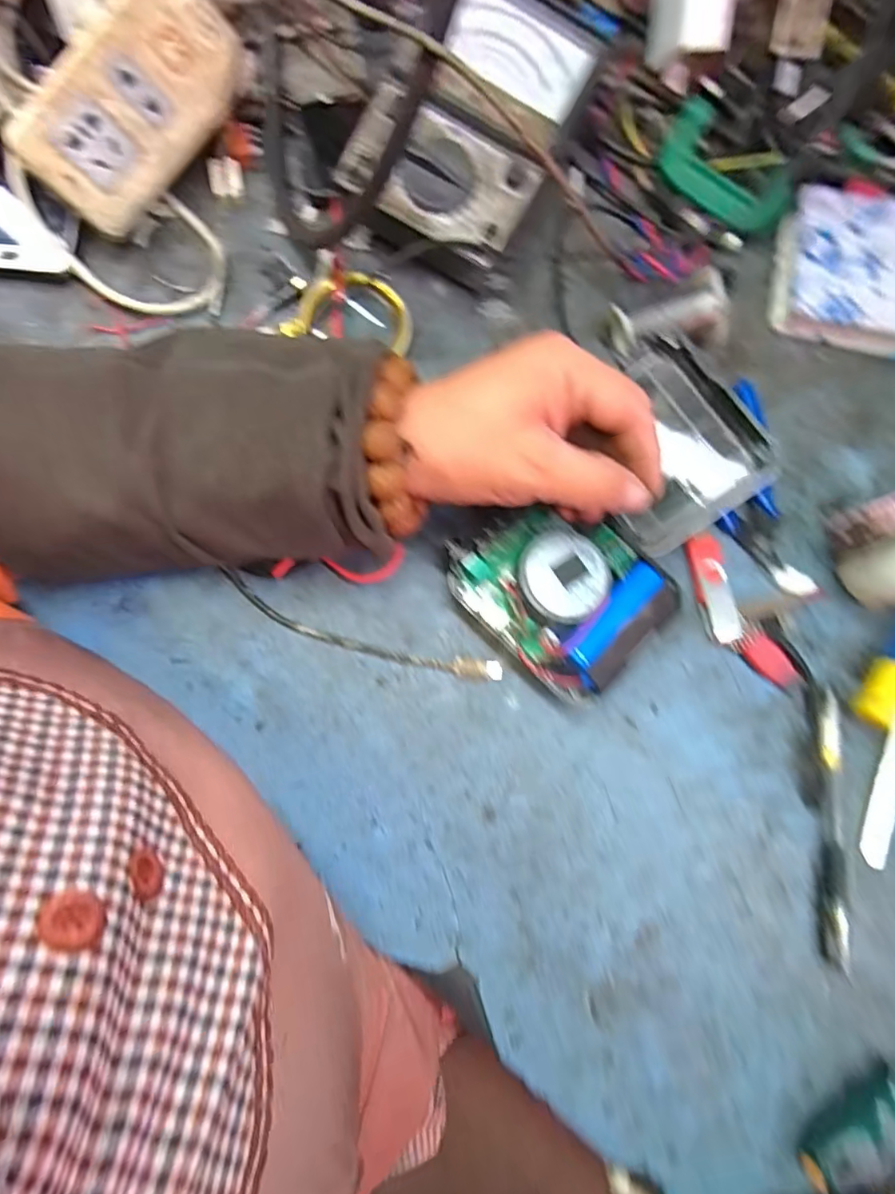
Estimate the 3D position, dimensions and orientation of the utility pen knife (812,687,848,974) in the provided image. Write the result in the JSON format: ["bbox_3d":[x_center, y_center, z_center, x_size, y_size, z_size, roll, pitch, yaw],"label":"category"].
[{"bbox_3d":[0.216,0.126,0.319,0.015,0.011,0.145,5,79,0],"label":"utility pen knife"}]

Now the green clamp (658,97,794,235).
[{"bbox_3d":[0.194,-0.296,0.396,0.096,0.025,0.048,31,80,5],"label":"green clamp"}]

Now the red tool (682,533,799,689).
[{"bbox_3d":[0.169,0.010,0.341,0.032,0.008,0.099,-25,80,-6],"label":"red tool"}]

